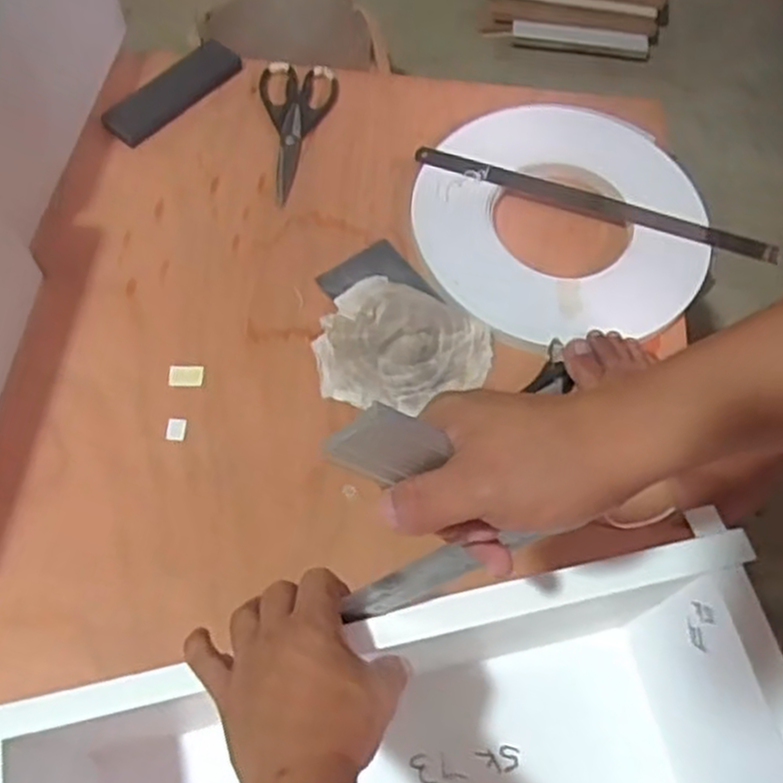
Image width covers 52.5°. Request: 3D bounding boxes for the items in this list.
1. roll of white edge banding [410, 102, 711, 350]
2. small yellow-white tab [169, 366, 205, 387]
[{"bbox_3d":[0.190,-0.199,0.908,0.318,0.024,0.327,2,63,-3],"label":"roll of white edge banding"},{"bbox_3d":[-0.213,-0.017,0.821,0.035,0.004,0.025,2,62,0],"label":"small yellow-white tab"}]

